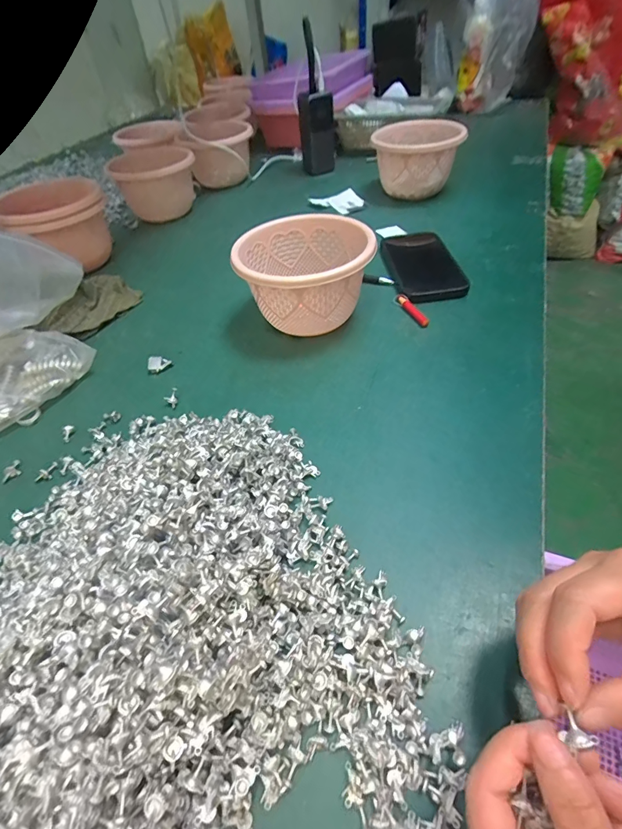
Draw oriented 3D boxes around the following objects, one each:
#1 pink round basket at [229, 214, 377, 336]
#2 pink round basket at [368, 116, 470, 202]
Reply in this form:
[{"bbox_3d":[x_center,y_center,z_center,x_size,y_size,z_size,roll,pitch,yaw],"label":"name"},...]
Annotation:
[{"bbox_3d":[-0.006,-0.148,0.443,0.141,0.092,0.130,-2,48,3],"label":"pink round basket"},{"bbox_3d":[0.175,-0.426,0.673,0.134,0.097,0.147,-2,48,3],"label":"pink round basket"}]

